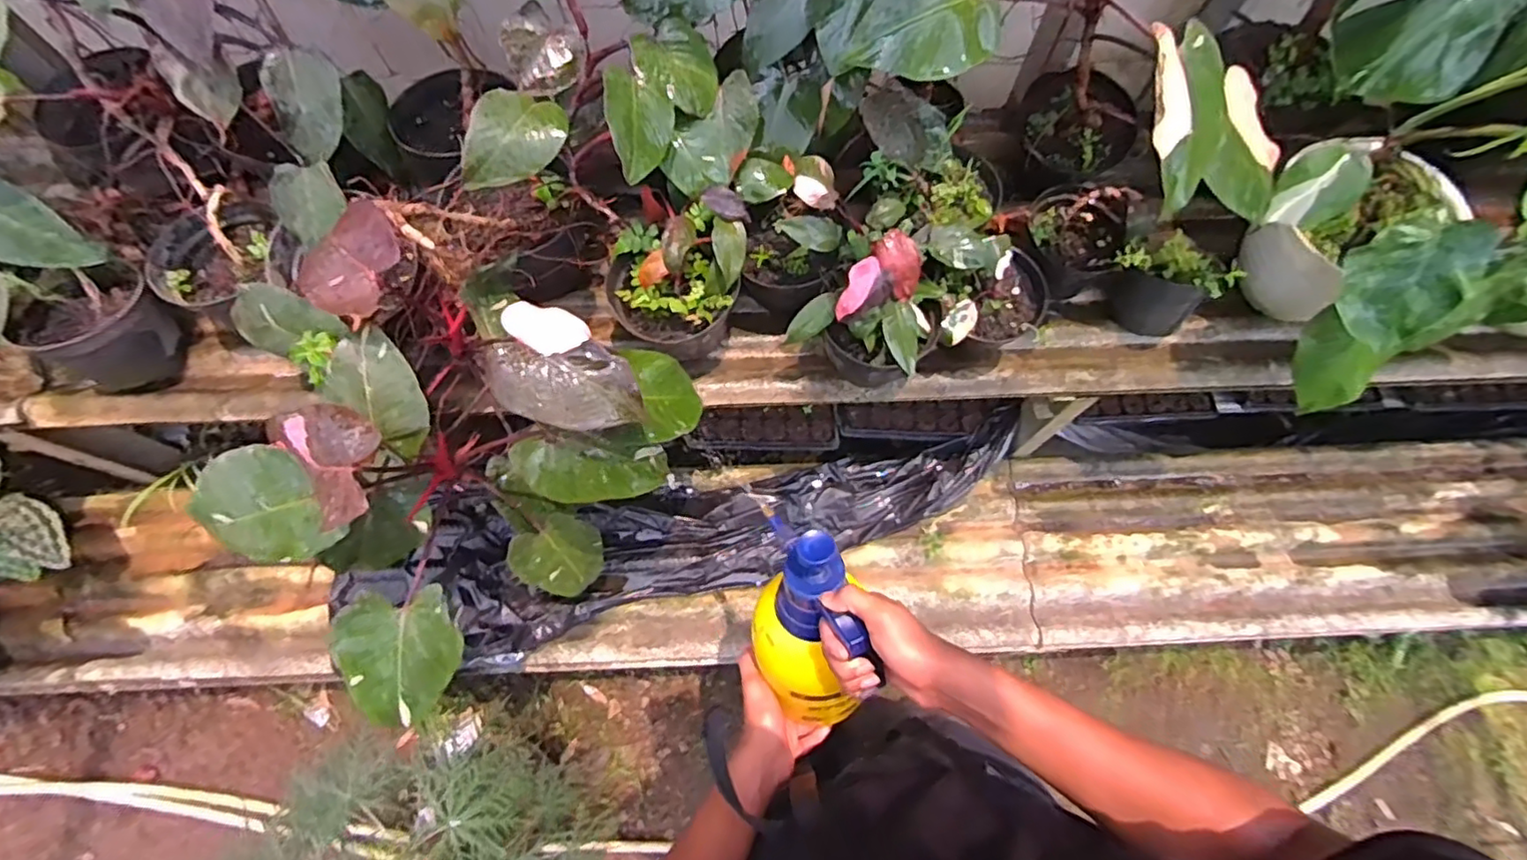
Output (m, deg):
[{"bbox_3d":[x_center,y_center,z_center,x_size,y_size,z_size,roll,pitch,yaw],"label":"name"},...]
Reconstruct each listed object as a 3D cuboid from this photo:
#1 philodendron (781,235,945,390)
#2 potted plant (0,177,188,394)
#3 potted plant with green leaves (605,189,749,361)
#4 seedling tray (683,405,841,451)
[{"bbox_3d":[0.150,-0.154,0.863,0.187,0.213,0.157,21,71,7],"label":"philodendron"},{"bbox_3d":[-0.957,-0.176,0.858,0.237,0.238,0.196,27,72,9],"label":"potted plant"},{"bbox_3d":[-0.120,-0.214,0.875,0.172,0.177,0.175,0,70,0],"label":"potted plant with green leaves"},{"bbox_3d":[0.000,-0.003,1.195,0.275,0.038,0.087,-3,101,-3],"label":"seedling tray"}]

